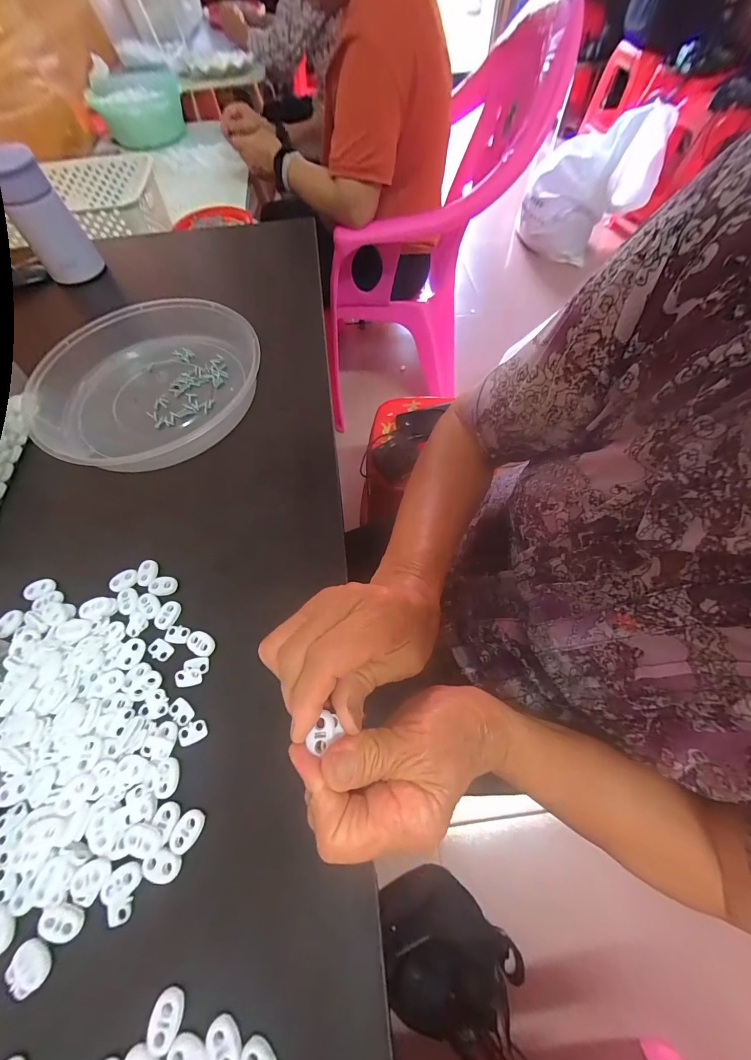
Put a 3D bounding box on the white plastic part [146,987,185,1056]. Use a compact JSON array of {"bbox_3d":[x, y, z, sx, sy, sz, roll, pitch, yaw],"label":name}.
[{"bbox_3d":[-0.109,0.255,0.185,0.015,0.006,0.022,8,63,6],"label":"white plastic part"}]

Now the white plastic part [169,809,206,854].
[{"bbox_3d":[-0.117,0.187,0.221,0.016,0.004,0.022,23,65,14],"label":"white plastic part"}]

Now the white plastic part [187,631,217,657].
[{"bbox_3d":[-0.134,0.087,0.274,0.022,0.004,0.014,27,66,15],"label":"white plastic part"}]

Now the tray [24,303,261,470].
[{"bbox_3d":[-0.248,-0.166,0.392,0.228,0.046,0.236,-1,62,1],"label":"tray"}]

